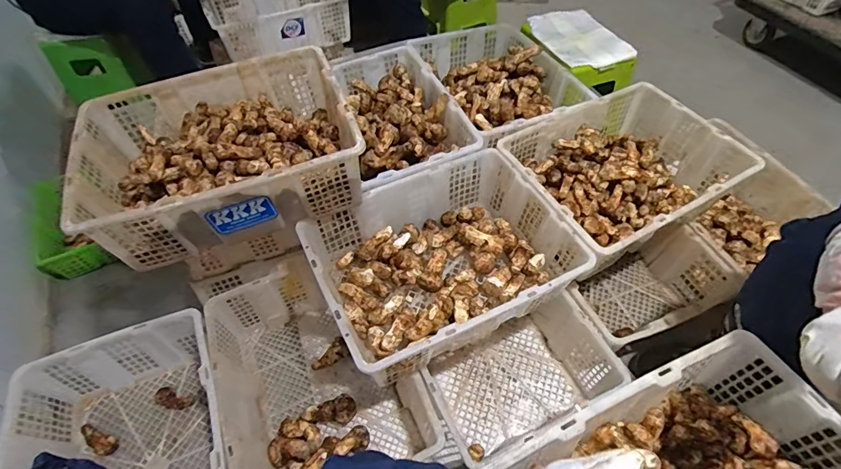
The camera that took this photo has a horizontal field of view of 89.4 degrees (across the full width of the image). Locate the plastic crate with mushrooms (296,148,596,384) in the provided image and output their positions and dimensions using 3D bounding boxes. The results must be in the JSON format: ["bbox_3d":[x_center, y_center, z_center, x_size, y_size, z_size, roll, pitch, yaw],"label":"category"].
[{"bbox_3d":[0.044,0.052,0.863,0.470,0.159,0.353,-23,55,-14],"label":"plastic crate with mushrooms"}]

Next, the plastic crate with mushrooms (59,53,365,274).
[{"bbox_3d":[-0.395,-0.160,0.880,0.488,0.211,0.418,-20,54,-12],"label":"plastic crate with mushrooms"}]

